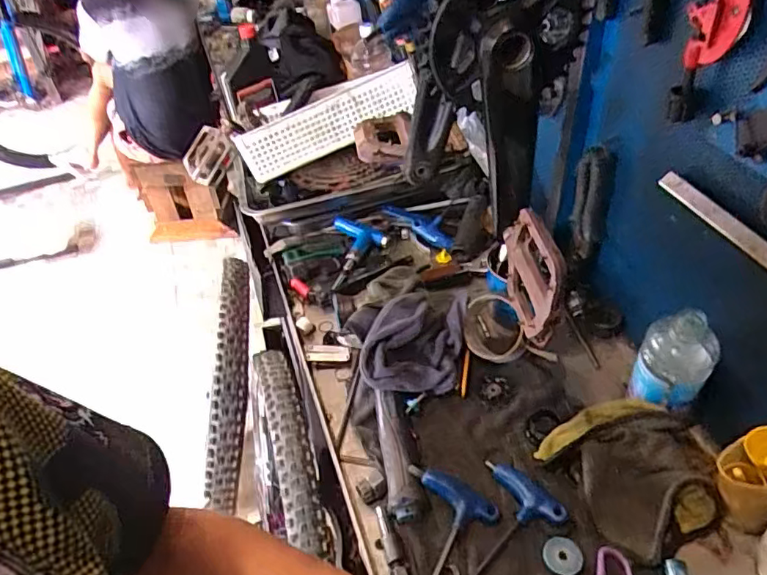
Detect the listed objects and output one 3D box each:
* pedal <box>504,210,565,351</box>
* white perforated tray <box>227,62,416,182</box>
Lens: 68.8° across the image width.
[{"bbox_3d":[0.132,-0.015,0.497,0.021,0.104,0.105,-5,42,-1],"label":"pedal"},{"bbox_3d":[-0.087,-0.269,0.916,0.301,0.089,0.036,-28,45,-4],"label":"white perforated tray"}]

